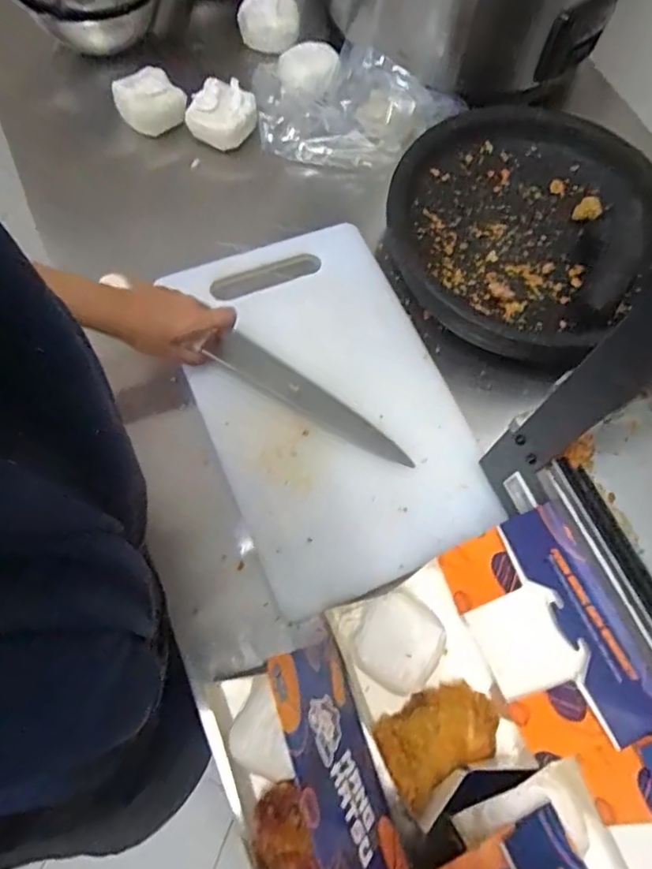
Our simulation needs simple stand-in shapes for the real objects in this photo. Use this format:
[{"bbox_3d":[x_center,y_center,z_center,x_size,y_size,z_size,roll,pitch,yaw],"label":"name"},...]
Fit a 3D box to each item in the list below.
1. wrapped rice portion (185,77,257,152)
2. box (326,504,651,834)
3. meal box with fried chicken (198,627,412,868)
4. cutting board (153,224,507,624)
[{"bbox_3d":[-0.126,-0.391,0.715,0.071,0.050,0.072,23,72,11],"label":"wrapped rice portion"},{"bbox_3d":[0.123,0.182,0.470,0.202,0.107,0.179,-22,70,-12],"label":"box"},{"bbox_3d":[-0.017,0.252,0.415,0.117,0.135,0.172,-21,70,-11],"label":"meal box with fried chicken"},{"bbox_3d":[-0.002,-0.041,0.608,0.244,0.016,0.396,-21,69,-12],"label":"cutting board"}]

